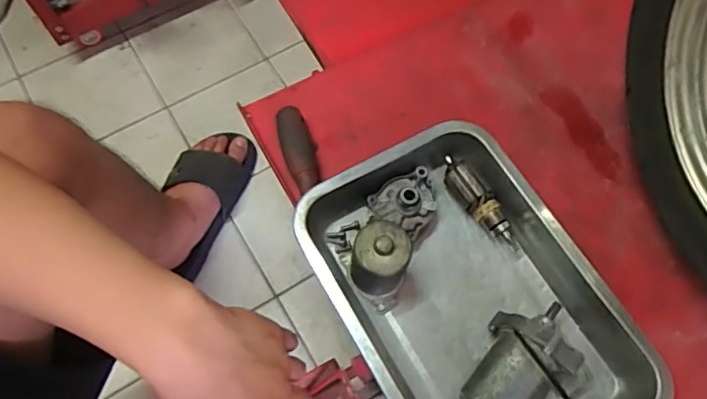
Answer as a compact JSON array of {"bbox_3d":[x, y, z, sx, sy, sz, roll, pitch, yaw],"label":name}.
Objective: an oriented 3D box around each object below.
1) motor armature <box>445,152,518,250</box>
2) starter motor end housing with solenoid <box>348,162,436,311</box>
[{"bbox_3d":[0.119,0.003,0.536,0.024,0.033,0.106,-33,70,-13],"label":"motor armature"},{"bbox_3d":[0.035,0.020,0.508,0.061,0.075,0.137,23,69,10],"label":"starter motor end housing with solenoid"}]

